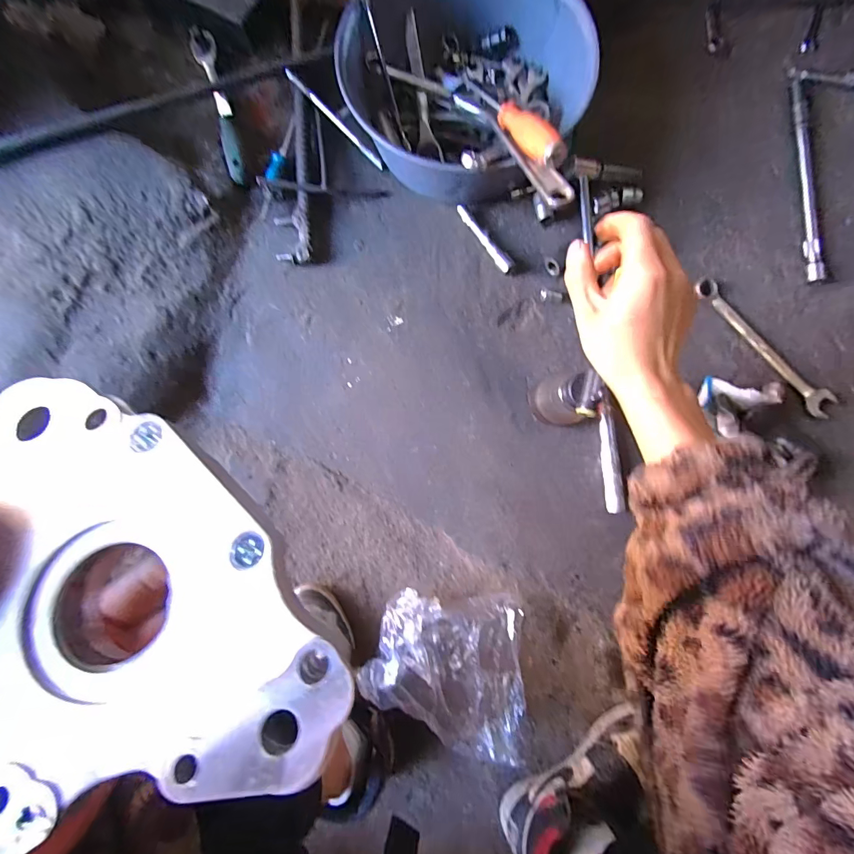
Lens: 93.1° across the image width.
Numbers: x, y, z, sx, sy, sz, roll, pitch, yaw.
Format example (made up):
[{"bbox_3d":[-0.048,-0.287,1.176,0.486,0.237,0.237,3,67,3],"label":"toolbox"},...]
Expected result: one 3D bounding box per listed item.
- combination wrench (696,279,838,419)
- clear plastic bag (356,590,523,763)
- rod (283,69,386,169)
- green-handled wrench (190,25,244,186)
[{"bbox_3d":[0.477,-0.114,0.575,0.039,0.021,0.246,-41,84,-2],"label":"combination wrench"},{"bbox_3d":[0.027,0.330,0.549,0.213,0.089,0.204,5,83,2],"label":"clear plastic bag"},{"bbox_3d":[-0.135,-0.451,0.597,0.182,0.009,0.012,43,87,-6],"label":"rod"},{"bbox_3d":[-0.302,-0.471,0.596,0.034,0.026,0.236,-18,83,0],"label":"green-handled wrench"}]

